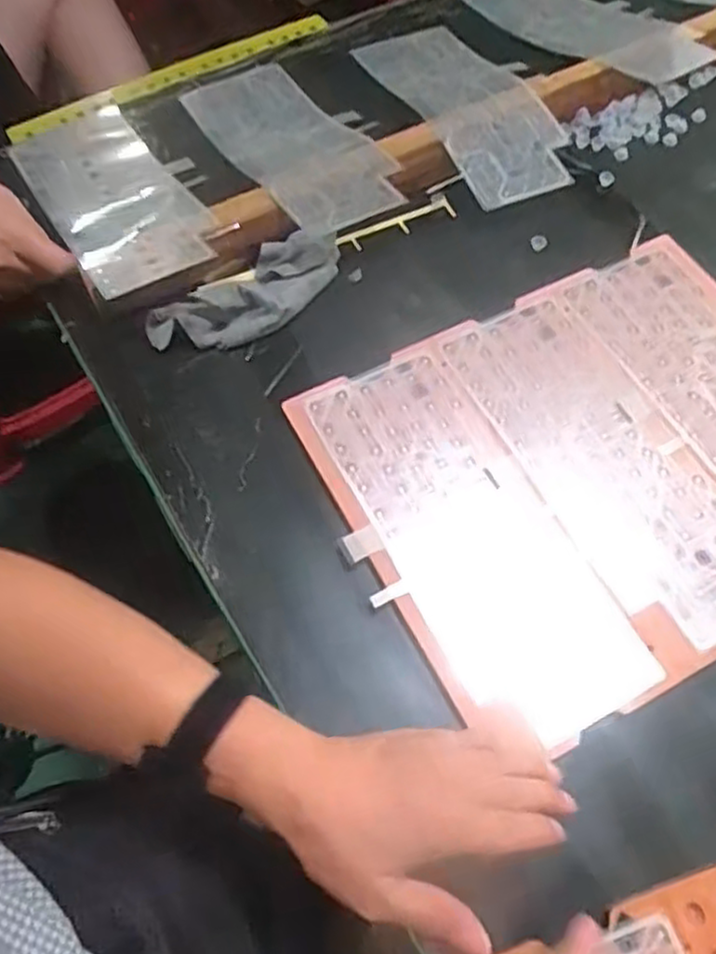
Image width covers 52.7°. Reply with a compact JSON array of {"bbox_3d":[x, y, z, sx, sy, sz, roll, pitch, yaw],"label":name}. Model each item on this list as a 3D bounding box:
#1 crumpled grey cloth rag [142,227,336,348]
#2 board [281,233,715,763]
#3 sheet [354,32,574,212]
[{"bbox_3d":[-0.097,-0.160,0.638,0.178,0.029,0.071,-34,67,-16],"label":"crumpled grey cloth rag"},{"bbox_3d":[0.180,-0.011,0.539,0.372,0.009,0.307,-26,65,-12],"label":"board"},{"bbox_3d":[0.110,-0.392,0.773,0.143,0.067,0.313,-17,63,-8],"label":"sheet"}]

